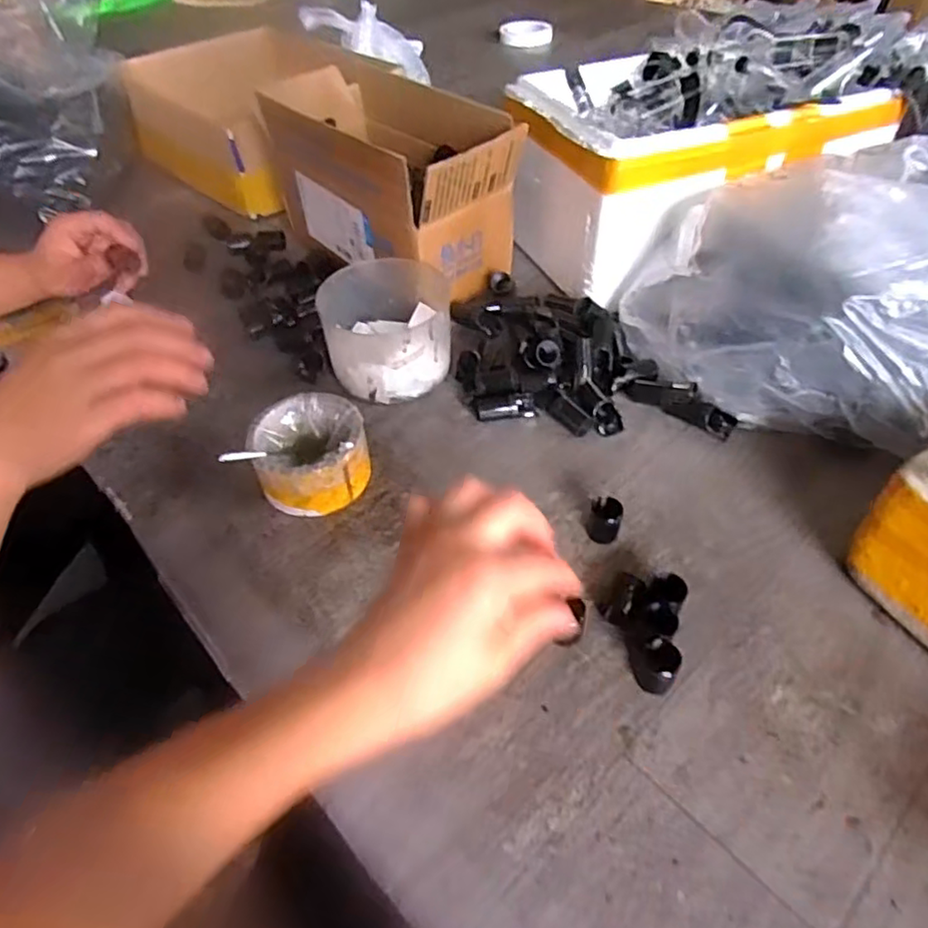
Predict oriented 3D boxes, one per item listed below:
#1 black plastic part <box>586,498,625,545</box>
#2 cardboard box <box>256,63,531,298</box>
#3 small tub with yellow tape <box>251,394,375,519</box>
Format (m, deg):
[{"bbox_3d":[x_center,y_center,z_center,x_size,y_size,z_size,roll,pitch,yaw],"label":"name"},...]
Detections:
[{"bbox_3d":[0.101,0.040,0.453,0.022,0.028,0.020,-2,48,2],"label":"black plastic part"},{"bbox_3d":[-0.074,-0.281,0.654,0.142,0.161,0.248,-31,53,-22],"label":"cardboard box"},{"bbox_3d":[-0.120,-0.009,0.492,0.083,0.051,0.087,-2,48,2],"label":"small tub with yellow tape"}]

